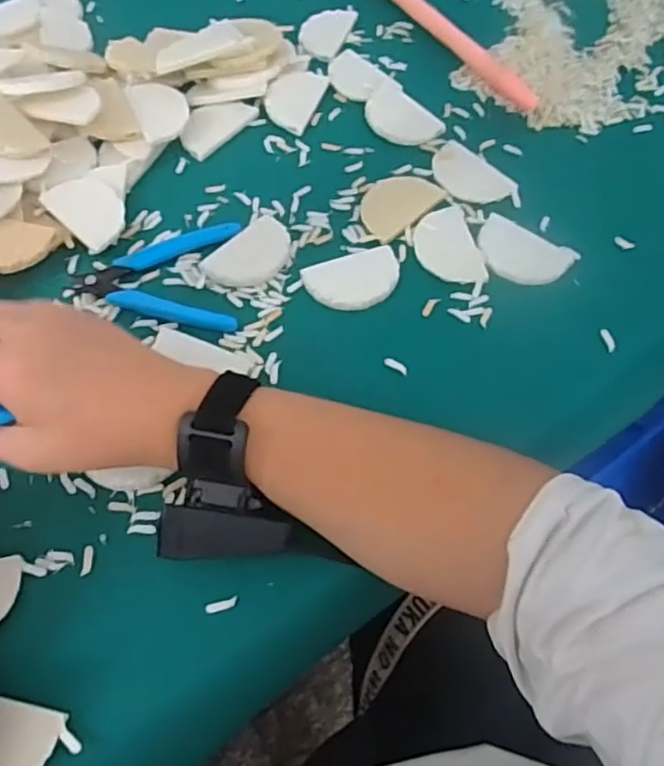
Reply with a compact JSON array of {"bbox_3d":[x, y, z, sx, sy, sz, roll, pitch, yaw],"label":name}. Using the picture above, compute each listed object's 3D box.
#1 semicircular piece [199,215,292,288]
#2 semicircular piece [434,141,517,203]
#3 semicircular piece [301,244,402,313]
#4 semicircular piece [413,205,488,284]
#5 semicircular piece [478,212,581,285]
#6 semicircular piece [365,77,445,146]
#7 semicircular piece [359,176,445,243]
[{"bbox_3d":[-0.057,-0.092,0.464,0.046,0.006,0.067,40,68,19],"label":"semicircular piece"},{"bbox_3d":[0.105,-0.162,0.502,0.043,0.004,0.070,-33,67,-17],"label":"semicircular piece"},{"bbox_3d":[0.017,-0.073,0.456,0.068,0.005,0.047,-19,64,-10],"label":"semicircular piece"},{"bbox_3d":[0.084,-0.101,0.467,0.043,0.004,0.071,-11,63,-6],"label":"semicircular piece"},{"bbox_3d":[0.136,-0.093,0.463,0.068,0.005,0.044,30,66,14],"label":"semicircular piece"},{"bbox_3d":[0.055,-0.223,0.534,0.044,0.007,0.073,-39,69,-19],"label":"semicircular piece"},{"bbox_3d":[0.047,-0.138,0.488,0.067,0.004,0.048,-41,70,-20],"label":"semicircular piece"}]

